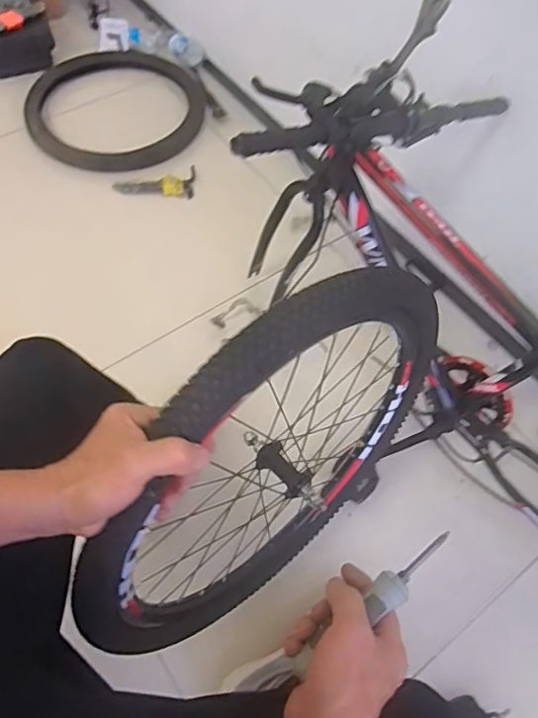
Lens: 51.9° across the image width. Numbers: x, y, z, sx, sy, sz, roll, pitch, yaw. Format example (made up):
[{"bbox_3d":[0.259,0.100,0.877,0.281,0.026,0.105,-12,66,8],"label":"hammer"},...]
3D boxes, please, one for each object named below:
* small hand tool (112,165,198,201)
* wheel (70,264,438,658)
[{"bbox_3d":[-0.295,-0.446,1.430,0.211,0.044,0.078,-3,60,-4],"label":"small hand tool"},{"bbox_3d":[0.016,0.129,0.635,0.504,0.499,0.117,-36,68,-21],"label":"wheel"}]

